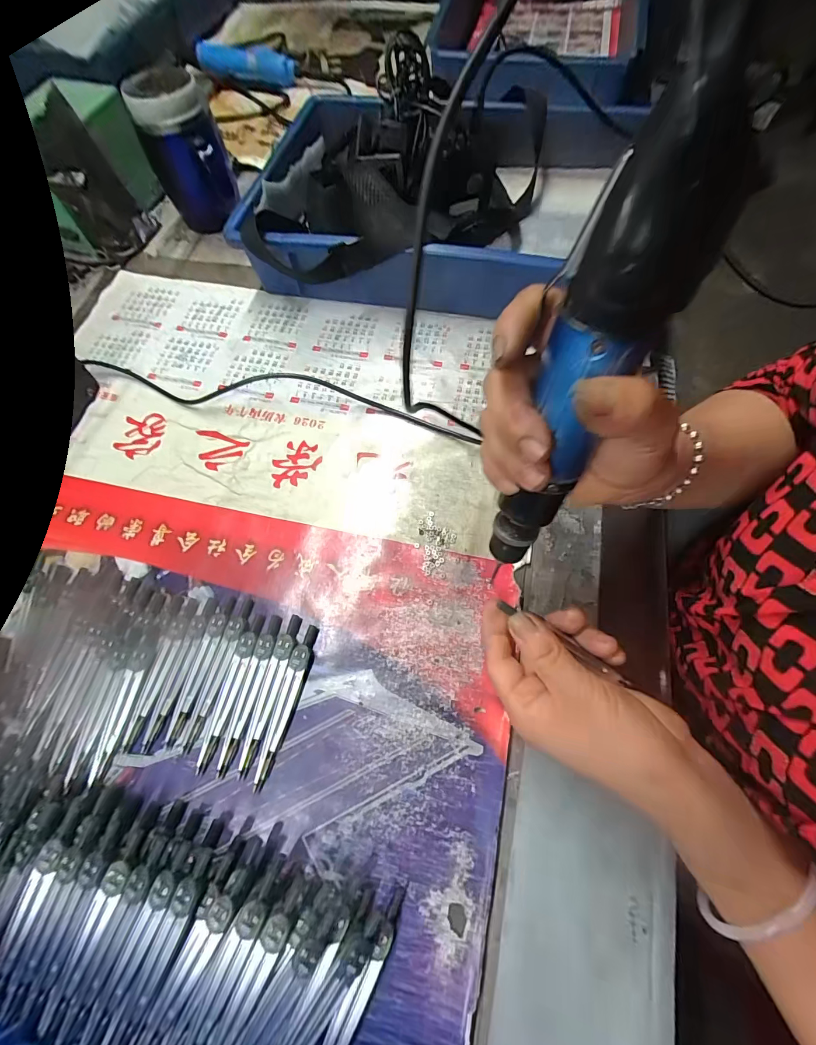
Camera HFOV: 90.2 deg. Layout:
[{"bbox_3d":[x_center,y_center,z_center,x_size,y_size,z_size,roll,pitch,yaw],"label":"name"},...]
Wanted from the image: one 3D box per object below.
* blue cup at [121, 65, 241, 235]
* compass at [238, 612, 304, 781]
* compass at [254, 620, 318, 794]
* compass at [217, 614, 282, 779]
[{"bbox_3d":[-0.256,-0.423,0.475,0.079,0.127,0.101,-24,67,-8],"label":"blue cup"},{"bbox_3d":[-0.103,0.124,0.302,0.014,0.007,0.112,13,67,8],"label":"compass"},{"bbox_3d":[-0.089,0.131,0.298,0.014,0.008,0.111,12,67,8],"label":"compass"},{"bbox_3d":[-0.117,0.125,0.302,0.014,0.006,0.112,11,67,7],"label":"compass"}]

